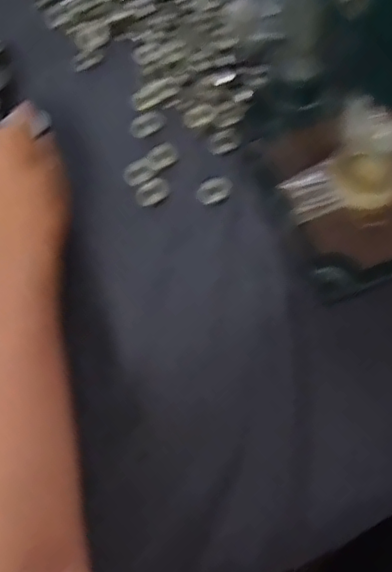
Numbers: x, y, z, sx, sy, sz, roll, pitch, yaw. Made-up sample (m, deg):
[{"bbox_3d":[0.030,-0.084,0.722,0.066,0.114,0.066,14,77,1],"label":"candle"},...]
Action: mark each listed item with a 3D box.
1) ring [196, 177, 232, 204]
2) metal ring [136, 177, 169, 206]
[{"bbox_3d":[0.013,-0.073,0.430,0.026,0.004,0.021,-27,64,-13],"label":"ring"},{"bbox_3d":[-0.033,-0.072,0.434,0.026,0.004,0.019,-30,64,-14],"label":"metal ring"}]

